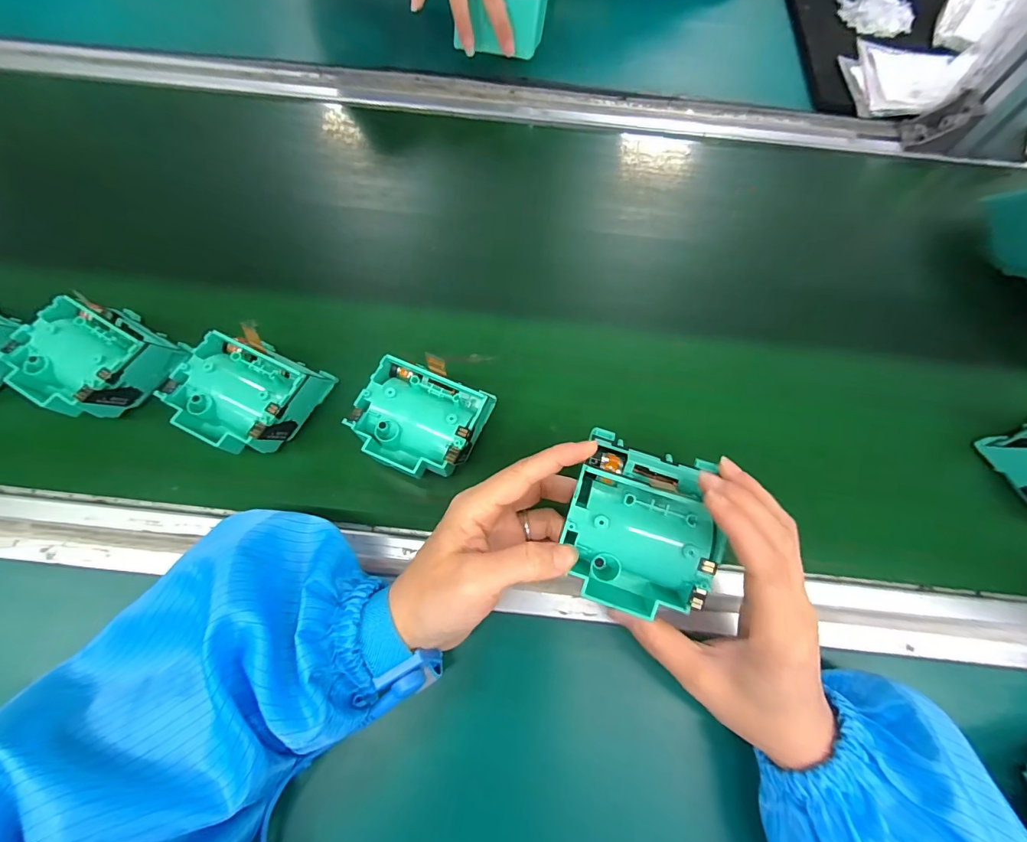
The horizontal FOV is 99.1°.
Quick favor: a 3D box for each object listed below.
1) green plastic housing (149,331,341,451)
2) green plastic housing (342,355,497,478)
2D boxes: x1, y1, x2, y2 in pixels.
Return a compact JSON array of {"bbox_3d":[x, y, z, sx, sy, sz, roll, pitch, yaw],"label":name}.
[{"bbox_3d":[-0.177,-0.017,0.296,0.078,0.042,0.077,23,69,7],"label":"green plastic housing"},{"bbox_3d":[-0.058,-0.001,0.292,0.079,0.040,0.078,21,69,6],"label":"green plastic housing"}]

